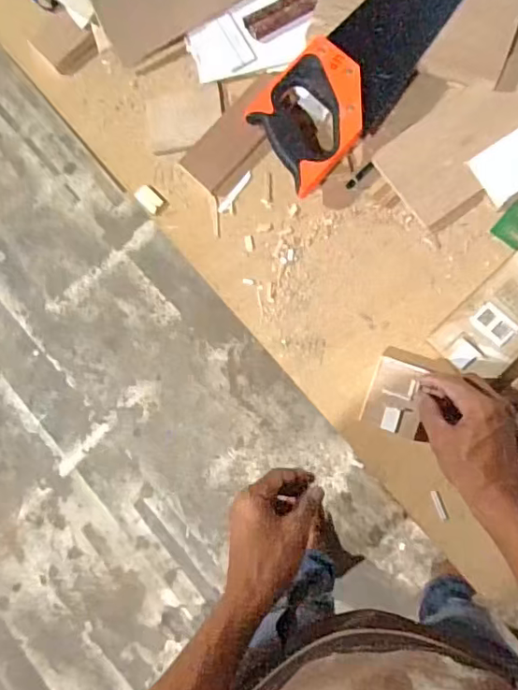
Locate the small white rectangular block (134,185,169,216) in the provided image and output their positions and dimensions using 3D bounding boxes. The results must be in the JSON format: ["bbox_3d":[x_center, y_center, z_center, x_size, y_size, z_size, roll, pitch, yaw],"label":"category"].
[{"bbox_3d":[-0.128,-0.173,0.649,0.039,0.009,0.027,39,89,10],"label":"small white rectangular block"}]

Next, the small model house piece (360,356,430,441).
[{"bbox_3d":[0.143,0.055,0.562,0.057,0.015,0.073,20,86,9],"label":"small model house piece"}]

